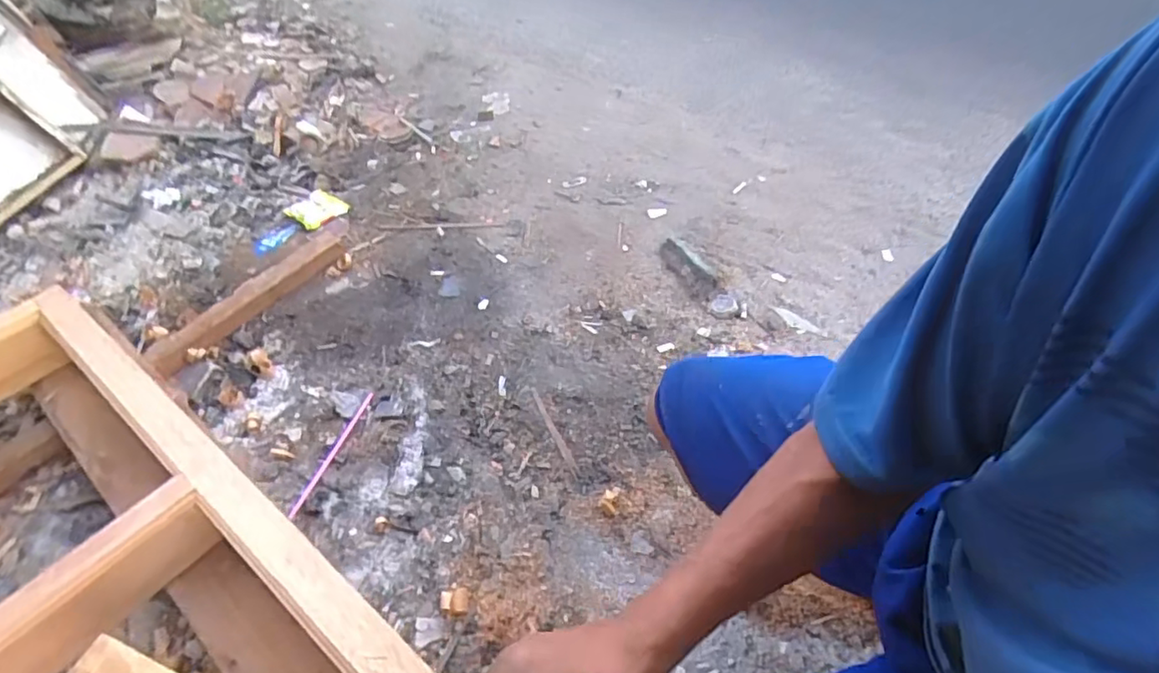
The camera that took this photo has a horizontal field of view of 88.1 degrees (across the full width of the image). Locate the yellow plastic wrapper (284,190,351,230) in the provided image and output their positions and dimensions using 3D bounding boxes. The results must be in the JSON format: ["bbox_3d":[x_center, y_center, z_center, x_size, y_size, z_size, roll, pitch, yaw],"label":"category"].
[{"bbox_3d":[-0.601,-0.289,1.380,0.110,0.025,0.106,28,54,23],"label":"yellow plastic wrapper"}]

